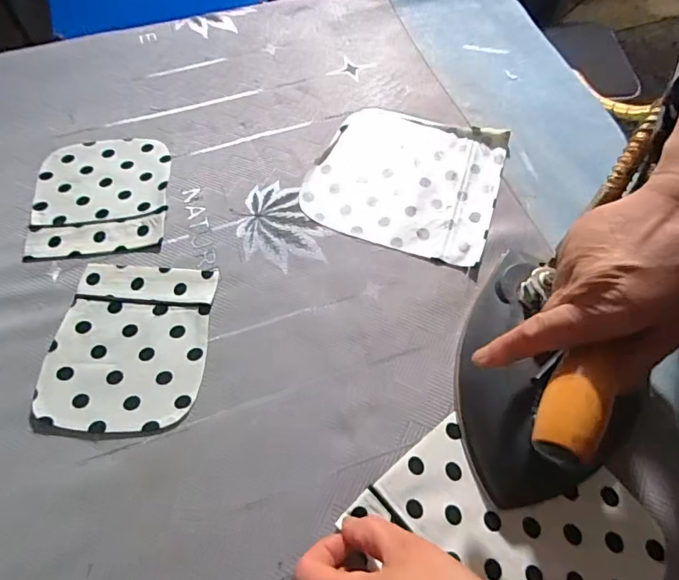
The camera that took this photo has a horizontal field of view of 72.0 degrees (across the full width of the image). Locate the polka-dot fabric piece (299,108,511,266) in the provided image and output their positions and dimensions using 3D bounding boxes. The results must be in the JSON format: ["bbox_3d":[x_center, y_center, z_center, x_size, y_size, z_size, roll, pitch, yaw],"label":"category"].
[{"bbox_3d":[0.064,-0.111,0.449,0.171,0.007,0.162,18,63,9],"label":"polka-dot fabric piece"}]

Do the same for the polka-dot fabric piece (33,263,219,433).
[{"bbox_3d":[-0.164,0.040,0.368,0.116,0.005,0.136,4,62,2],"label":"polka-dot fabric piece"}]

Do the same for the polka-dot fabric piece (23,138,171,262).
[{"bbox_3d":[-0.224,-0.091,0.440,0.120,0.005,0.138,-6,62,-4],"label":"polka-dot fabric piece"}]

